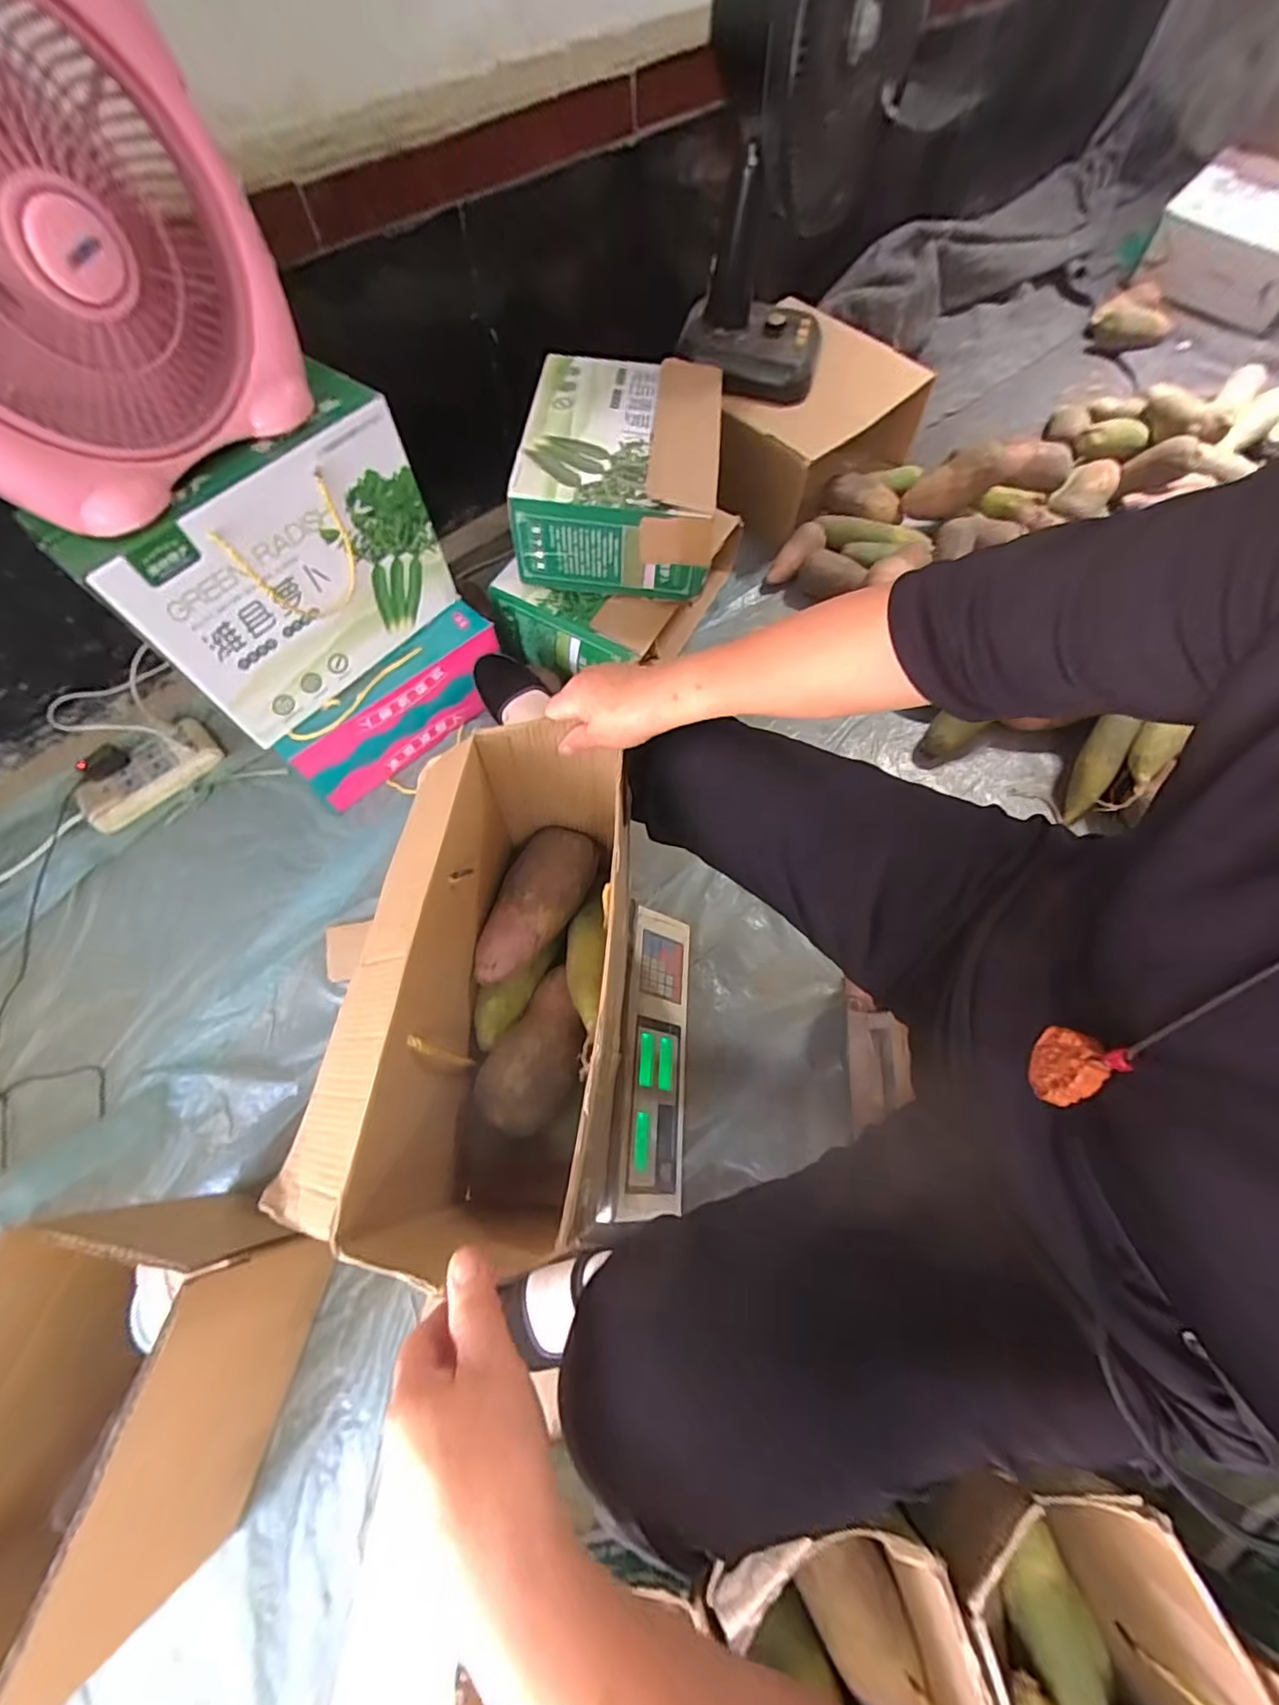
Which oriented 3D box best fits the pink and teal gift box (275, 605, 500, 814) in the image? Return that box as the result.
[{"bbox_3d":[-0.343,-0.207,0.860,0.085,0.139,0.329,39,72,17],"label":"pink and teal gift box"}]

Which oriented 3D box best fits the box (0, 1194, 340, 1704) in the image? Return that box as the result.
[{"bbox_3d":[-0.410,0.442,0.467,0.171,0.220,0.270,15,67,8],"label":"box"}]

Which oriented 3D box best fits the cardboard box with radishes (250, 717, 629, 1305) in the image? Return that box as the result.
[{"bbox_3d":[-0.115,0.102,0.501,0.181,0.223,0.377,7,66,4],"label":"cardboard box with radishes"}]

